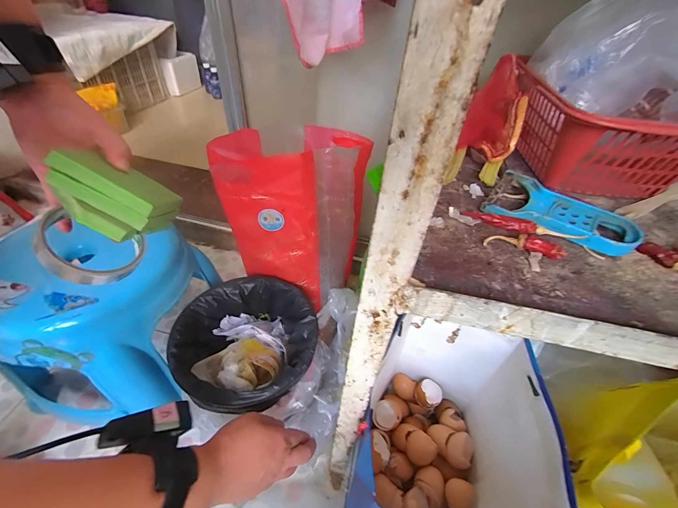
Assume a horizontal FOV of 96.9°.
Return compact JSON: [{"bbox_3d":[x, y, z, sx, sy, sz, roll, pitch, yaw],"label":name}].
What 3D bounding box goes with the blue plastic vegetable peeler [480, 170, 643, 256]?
[{"bbox_3d":[0.170,-0.031,0.232,0.099,0.017,0.053,31,49,24],"label":"blue plastic vegetable peeler"}]

